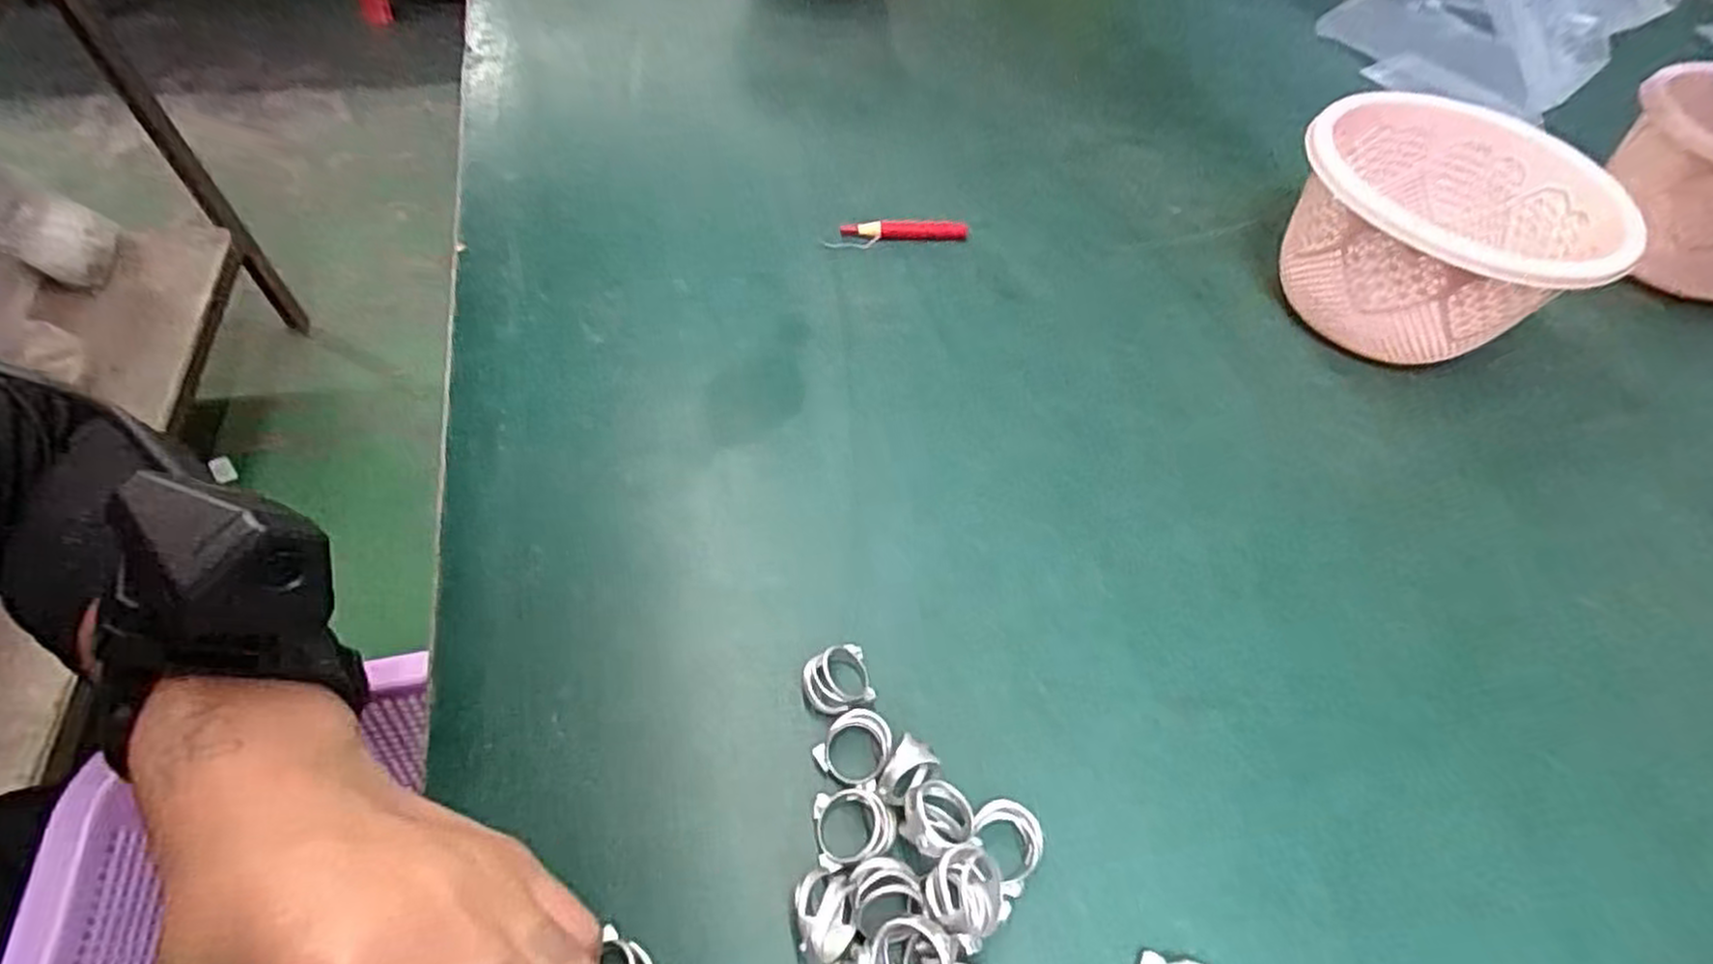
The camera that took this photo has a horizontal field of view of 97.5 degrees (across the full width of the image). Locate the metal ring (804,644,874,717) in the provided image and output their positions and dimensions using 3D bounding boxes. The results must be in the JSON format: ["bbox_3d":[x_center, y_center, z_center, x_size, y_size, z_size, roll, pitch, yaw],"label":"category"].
[{"bbox_3d":[-0.007,0.071,0.271,0.024,0.008,0.023,2,53,-3],"label":"metal ring"}]

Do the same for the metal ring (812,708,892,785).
[{"bbox_3d":[0.000,0.089,0.255,0.024,0.012,0.023,2,53,-3],"label":"metal ring"}]

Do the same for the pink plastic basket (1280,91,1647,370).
[{"bbox_3d":[0.300,-0.128,0.406,0.143,0.088,0.136,18,54,9],"label":"pink plastic basket"}]

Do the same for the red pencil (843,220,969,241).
[{"bbox_3d":[0.028,-0.147,0.438,0.074,0.007,0.013,-2,54,-7],"label":"red pencil"}]

